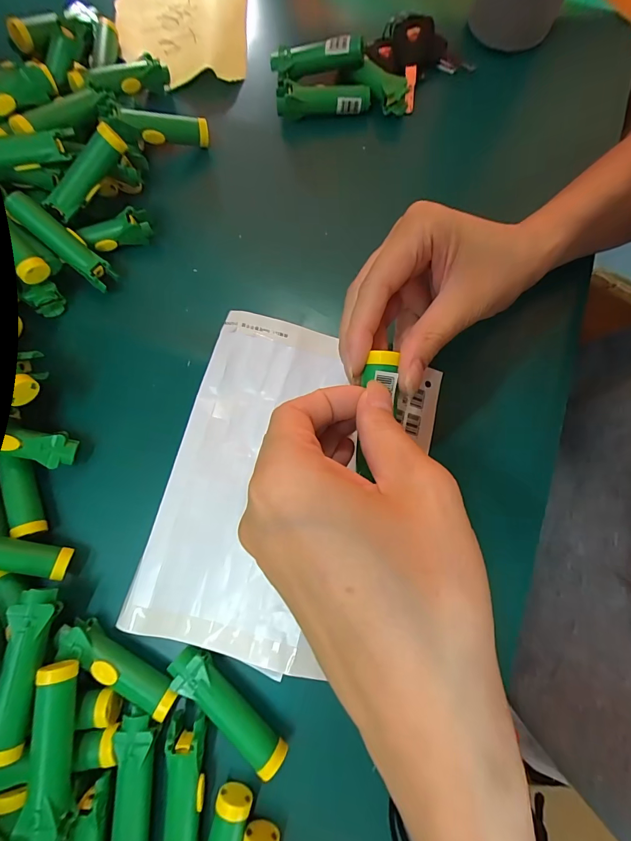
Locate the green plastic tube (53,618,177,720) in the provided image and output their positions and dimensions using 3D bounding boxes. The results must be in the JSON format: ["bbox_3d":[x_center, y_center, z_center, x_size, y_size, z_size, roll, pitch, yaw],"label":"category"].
[{"bbox_3d":[-0.117,0.146,0.223,0.078,0.013,0.018,27,79,7],"label":"green plastic tube"}]

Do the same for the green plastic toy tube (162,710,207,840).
[{"bbox_3d":[-0.073,0.208,0.207,0.021,0.015,0.080,1,77,1],"label":"green plastic toy tube"}]

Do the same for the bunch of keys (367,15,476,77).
[{"bbox_3d":[0.092,-0.327,0.329,0.090,0.022,0.037,12,78,4],"label":"bunch of keys"}]

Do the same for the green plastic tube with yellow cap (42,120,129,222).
[{"bbox_3d":[-0.166,-0.179,0.274,0.072,0.017,0.020,-39,79,15],"label":"green plastic tube with yellow cap"}]

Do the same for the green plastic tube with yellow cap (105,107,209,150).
[{"bbox_3d":[-0.125,-0.235,0.306,0.073,0.019,0.015,-13,76,-22],"label":"green plastic tube with yellow cap"}]

